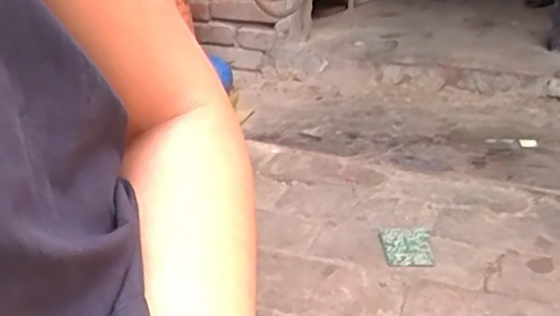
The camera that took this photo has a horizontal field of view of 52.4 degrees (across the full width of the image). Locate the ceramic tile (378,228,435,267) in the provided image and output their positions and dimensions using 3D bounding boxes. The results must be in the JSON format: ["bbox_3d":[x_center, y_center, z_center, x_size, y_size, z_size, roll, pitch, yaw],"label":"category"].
[{"bbox_3d":[0.180,0.126,0.812,0.074,0.009,0.099,2,24,8],"label":"ceramic tile"}]

